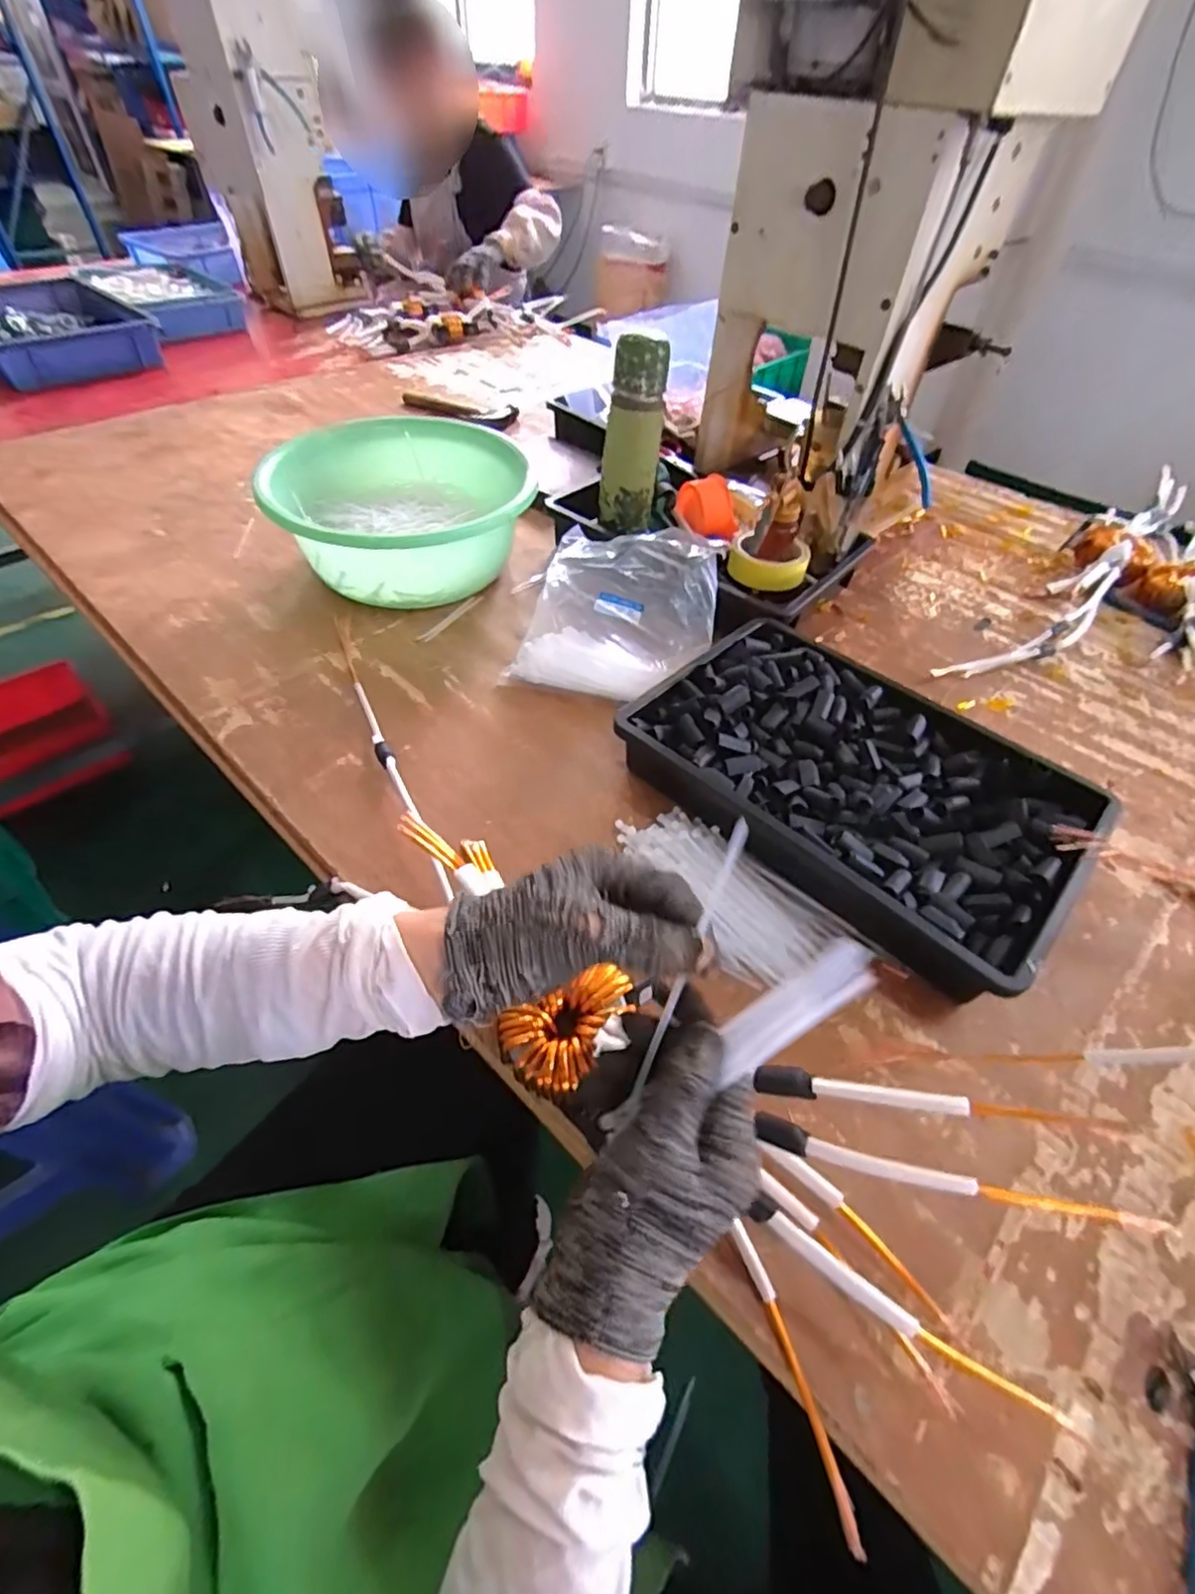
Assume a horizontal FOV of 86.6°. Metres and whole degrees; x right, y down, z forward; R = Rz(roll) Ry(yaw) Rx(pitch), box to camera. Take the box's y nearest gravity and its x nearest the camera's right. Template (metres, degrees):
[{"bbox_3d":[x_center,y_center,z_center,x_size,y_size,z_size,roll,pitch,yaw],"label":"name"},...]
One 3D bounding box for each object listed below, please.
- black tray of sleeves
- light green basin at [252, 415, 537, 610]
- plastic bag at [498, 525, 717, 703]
[{"bbox_3d":[0.223,-0.008,0.570,0.365,0.068,0.251,37,58,26],"label":"black tray of sleeves"},{"bbox_3d":[-0.235,-0.349,0.796,0.302,0.120,0.313,1,49,-1],"label":"light green basin"},{"bbox_3d":[0.028,-0.210,0.715,0.196,0.084,0.220,13,50,8],"label":"plastic bag"}]

